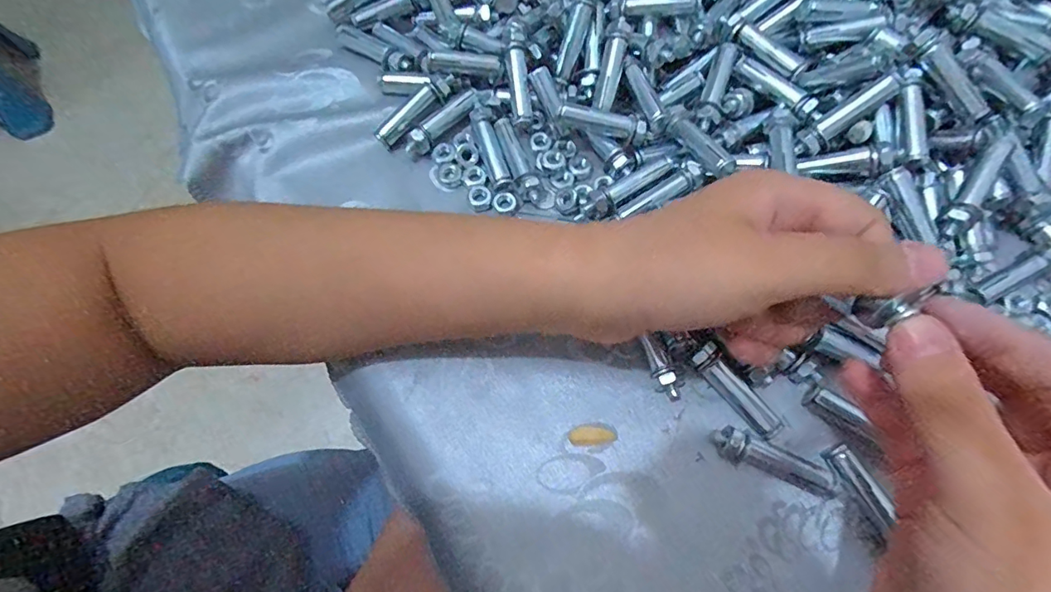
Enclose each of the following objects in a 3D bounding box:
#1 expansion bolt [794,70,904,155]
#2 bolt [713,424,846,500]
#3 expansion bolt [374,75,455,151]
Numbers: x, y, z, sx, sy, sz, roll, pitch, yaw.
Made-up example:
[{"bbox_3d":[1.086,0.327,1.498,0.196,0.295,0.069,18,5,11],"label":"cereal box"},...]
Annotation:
[{"bbox_3d":[0.163,-0.091,0.250,0.057,0.013,0.013,-36,75,14],"label":"expansion bolt"},{"bbox_3d":[0.112,0.074,0.224,0.054,0.011,0.013,22,70,7],"label":"bolt"},{"bbox_3d":[-0.063,-0.108,0.286,0.055,0.012,0.013,-41,75,-15],"label":"expansion bolt"}]

